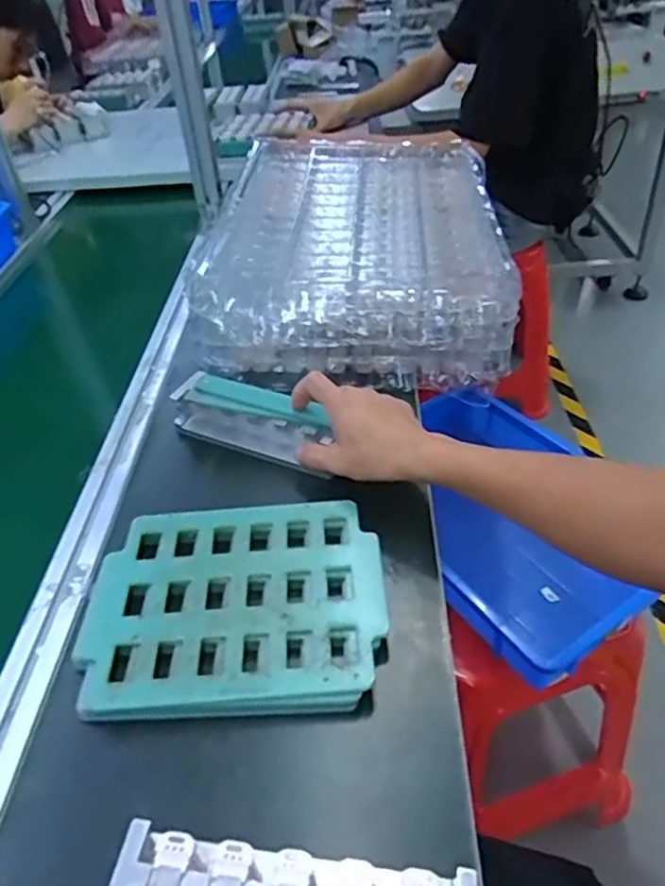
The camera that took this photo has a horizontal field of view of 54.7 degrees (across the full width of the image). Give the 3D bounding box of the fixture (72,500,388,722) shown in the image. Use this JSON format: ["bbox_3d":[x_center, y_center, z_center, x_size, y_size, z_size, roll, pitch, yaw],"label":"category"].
[{"bbox_3d":[-0.076,0.127,0.506,0.226,0.025,0.181,-6,40,0],"label":"fixture"}]

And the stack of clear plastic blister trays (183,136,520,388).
[{"bbox_3d":[0.037,-0.273,0.884,0.352,0.122,0.513,-1,40,6],"label":"stack of clear plastic blister trays"}]

